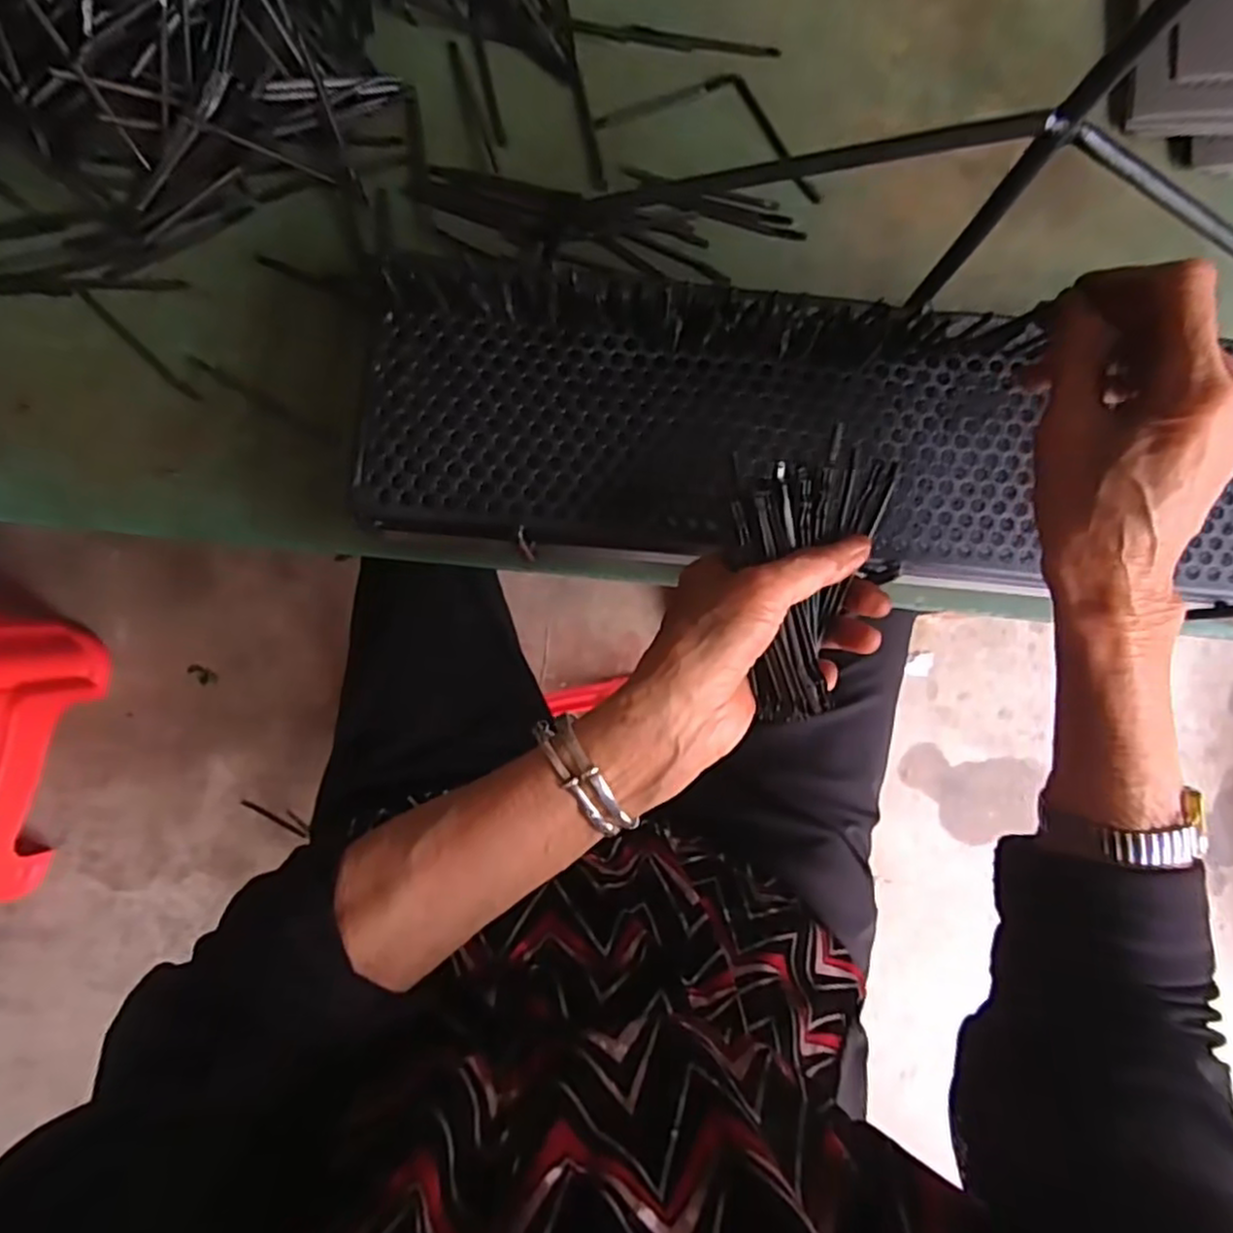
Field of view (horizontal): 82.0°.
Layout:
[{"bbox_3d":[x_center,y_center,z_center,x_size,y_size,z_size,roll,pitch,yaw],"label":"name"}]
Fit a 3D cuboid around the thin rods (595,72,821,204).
[{"bbox_3d":[0.072,-0.339,0.483,0.158,0.005,0.066,16,88,-5],"label":"thin rods"}]

